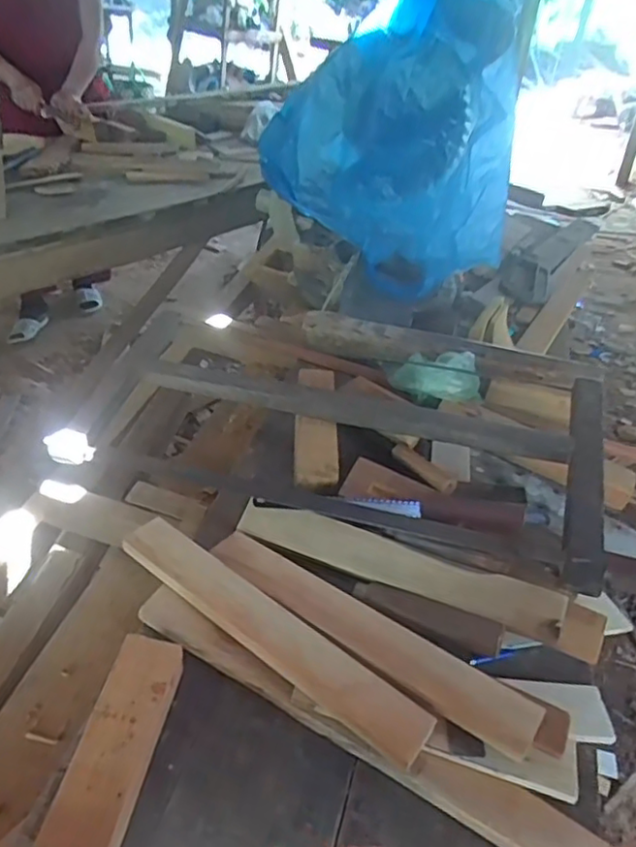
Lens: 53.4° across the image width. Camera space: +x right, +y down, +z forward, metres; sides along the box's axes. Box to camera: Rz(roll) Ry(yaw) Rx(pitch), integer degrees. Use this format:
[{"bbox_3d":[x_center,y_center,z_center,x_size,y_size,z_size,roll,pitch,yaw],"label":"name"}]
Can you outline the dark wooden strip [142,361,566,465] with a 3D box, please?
[{"bbox_3d":[0.032,-0.026,0.752,0.510,0.042,0.033,13,37,10],"label":"dark wooden strip"}]

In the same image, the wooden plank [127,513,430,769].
[{"bbox_3d":[-0.045,0.177,0.554,0.317,0.011,0.049,29,49,23],"label":"wooden plank"}]

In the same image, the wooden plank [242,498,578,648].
[{"bbox_3d":[0.072,0.134,0.610,0.315,0.009,0.045,16,59,17],"label":"wooden plank"}]

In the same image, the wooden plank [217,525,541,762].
[{"bbox_3d":[0.037,0.183,0.560,0.315,0.016,0.049,25,41,25],"label":"wooden plank"}]

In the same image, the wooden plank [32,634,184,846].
[{"bbox_3d":[-0.158,0.285,0.386,0.051,0.019,0.336,9,40,5],"label":"wooden plank"}]

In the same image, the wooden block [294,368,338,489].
[{"bbox_3d":[-0.002,-0.002,0.759,0.048,0.028,0.200,3,37,-3],"label":"wooden block"}]

